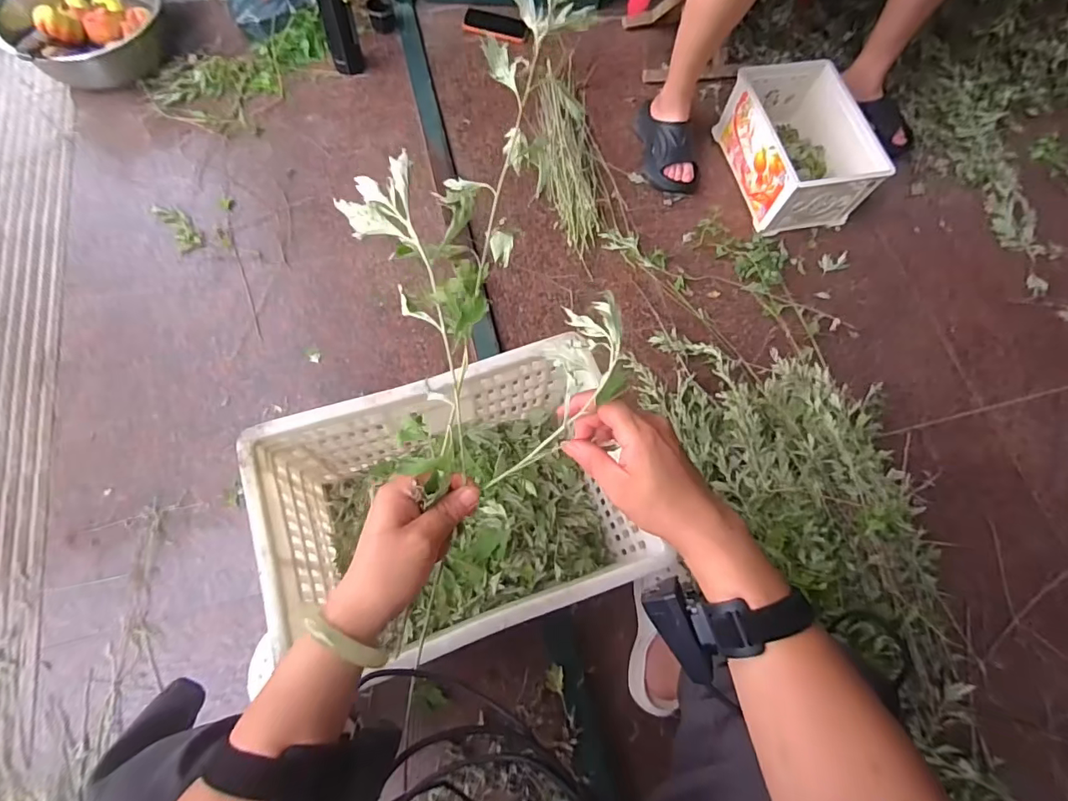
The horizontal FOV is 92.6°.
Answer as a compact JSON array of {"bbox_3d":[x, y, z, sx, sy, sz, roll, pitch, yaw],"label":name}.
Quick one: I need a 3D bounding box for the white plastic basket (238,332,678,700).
[{"bbox_3d":[-0.114,0.145,0.704,0.410,0.269,0.289,-18,70,-6],"label":"white plastic basket"}]

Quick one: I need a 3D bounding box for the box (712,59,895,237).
[{"bbox_3d":[0.587,-0.576,1.144,0.230,0.166,0.338,-11,70,-9],"label":"box"}]

